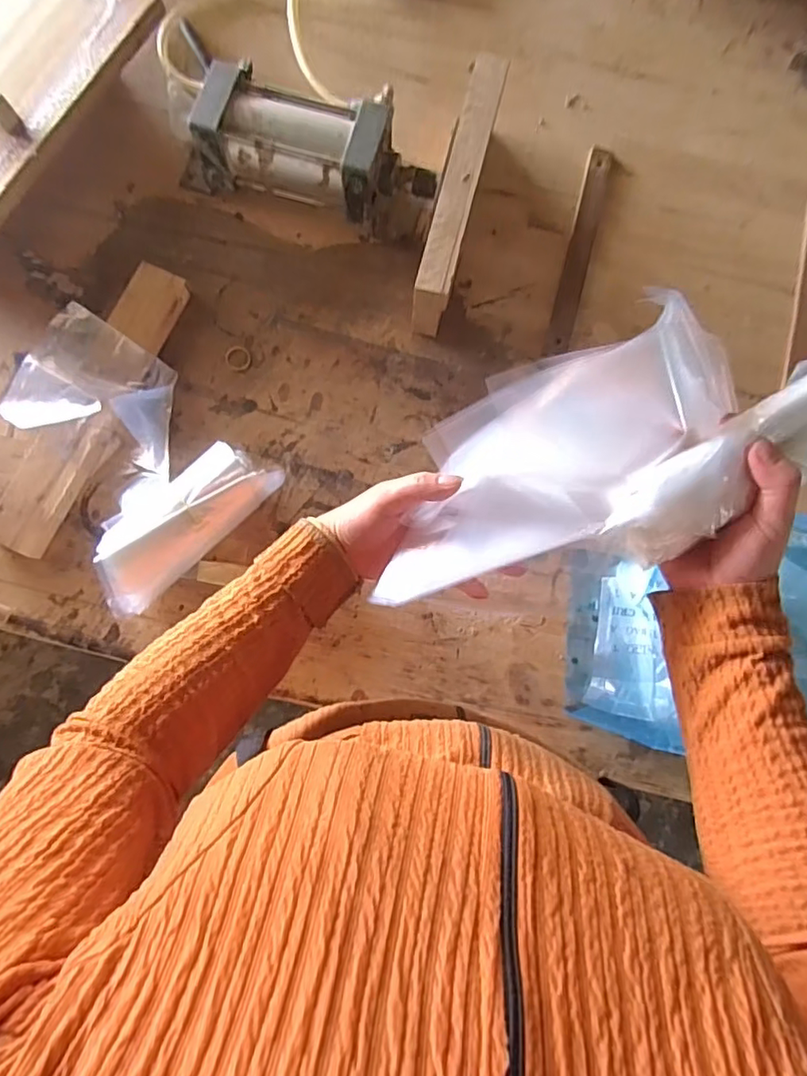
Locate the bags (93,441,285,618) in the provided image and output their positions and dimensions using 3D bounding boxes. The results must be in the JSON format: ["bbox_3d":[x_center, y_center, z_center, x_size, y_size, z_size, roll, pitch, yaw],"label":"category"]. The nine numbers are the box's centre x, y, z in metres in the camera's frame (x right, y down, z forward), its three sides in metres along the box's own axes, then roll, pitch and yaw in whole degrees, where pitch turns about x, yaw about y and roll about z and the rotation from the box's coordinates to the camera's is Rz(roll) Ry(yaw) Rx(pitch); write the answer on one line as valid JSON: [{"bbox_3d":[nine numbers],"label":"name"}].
[{"bbox_3d":[-0.204,-0.021,0.513,0.181,0.051,0.085,-42,84,-6],"label":"bags"}]

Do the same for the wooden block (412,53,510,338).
[{"bbox_3d":[0.053,-0.325,0.553,0.035,0.079,0.255,14,80,1],"label":"wooden block"}]

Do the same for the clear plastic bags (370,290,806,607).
[{"bbox_3d":[0.128,-0.055,0.351,0.321,0.067,0.131,-19,81,14],"label":"clear plastic bags"}]

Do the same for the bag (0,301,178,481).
[{"bbox_3d":[-0.282,-0.130,0.526,0.174,0.053,0.121,33,82,5],"label":"bag"}]

